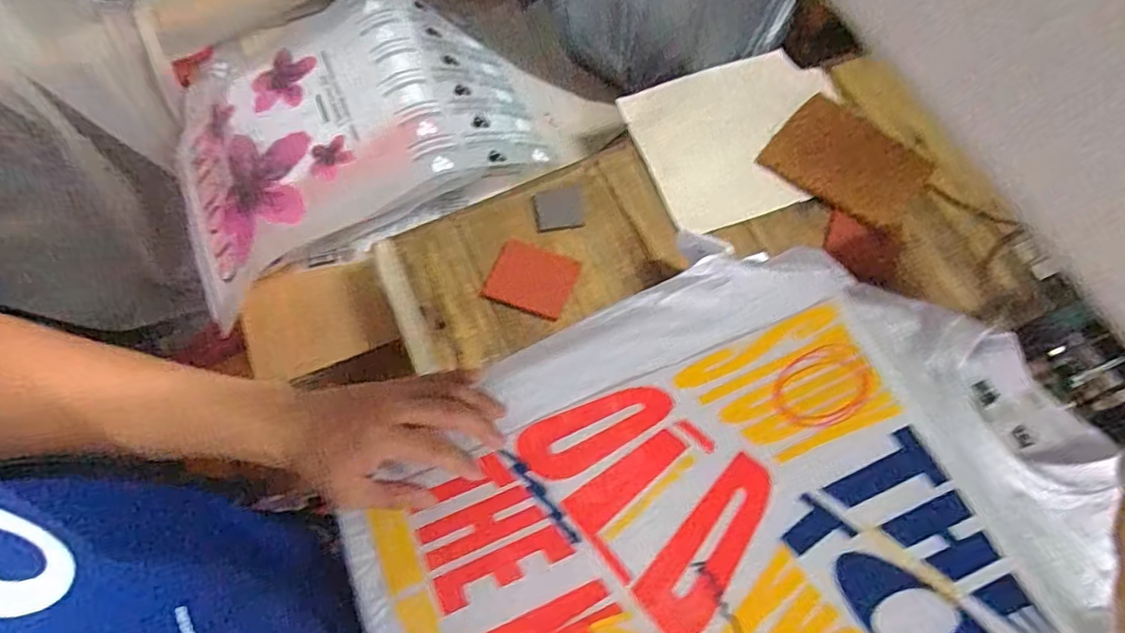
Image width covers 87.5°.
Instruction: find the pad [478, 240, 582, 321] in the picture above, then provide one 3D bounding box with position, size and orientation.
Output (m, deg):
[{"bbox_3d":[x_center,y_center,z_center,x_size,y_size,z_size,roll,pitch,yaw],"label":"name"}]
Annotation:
[{"bbox_3d":[-0.035,-0.041,0.657,0.091,0.007,0.075,20,71,8],"label":"pad"}]

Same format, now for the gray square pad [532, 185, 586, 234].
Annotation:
[{"bbox_3d":[-0.004,-0.126,0.690,0.057,0.006,0.056,-9,69,-3],"label":"gray square pad"}]

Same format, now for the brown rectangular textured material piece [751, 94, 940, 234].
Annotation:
[{"bbox_3d":[0.329,-0.177,0.677,0.162,0.009,0.128,38,74,14],"label":"brown rectangular textured material piece"}]

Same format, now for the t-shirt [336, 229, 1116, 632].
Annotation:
[{"bbox_3d":[0.144,0.165,0.453,0.560,0.052,0.406,-23,72,-7],"label":"t-shirt"}]

